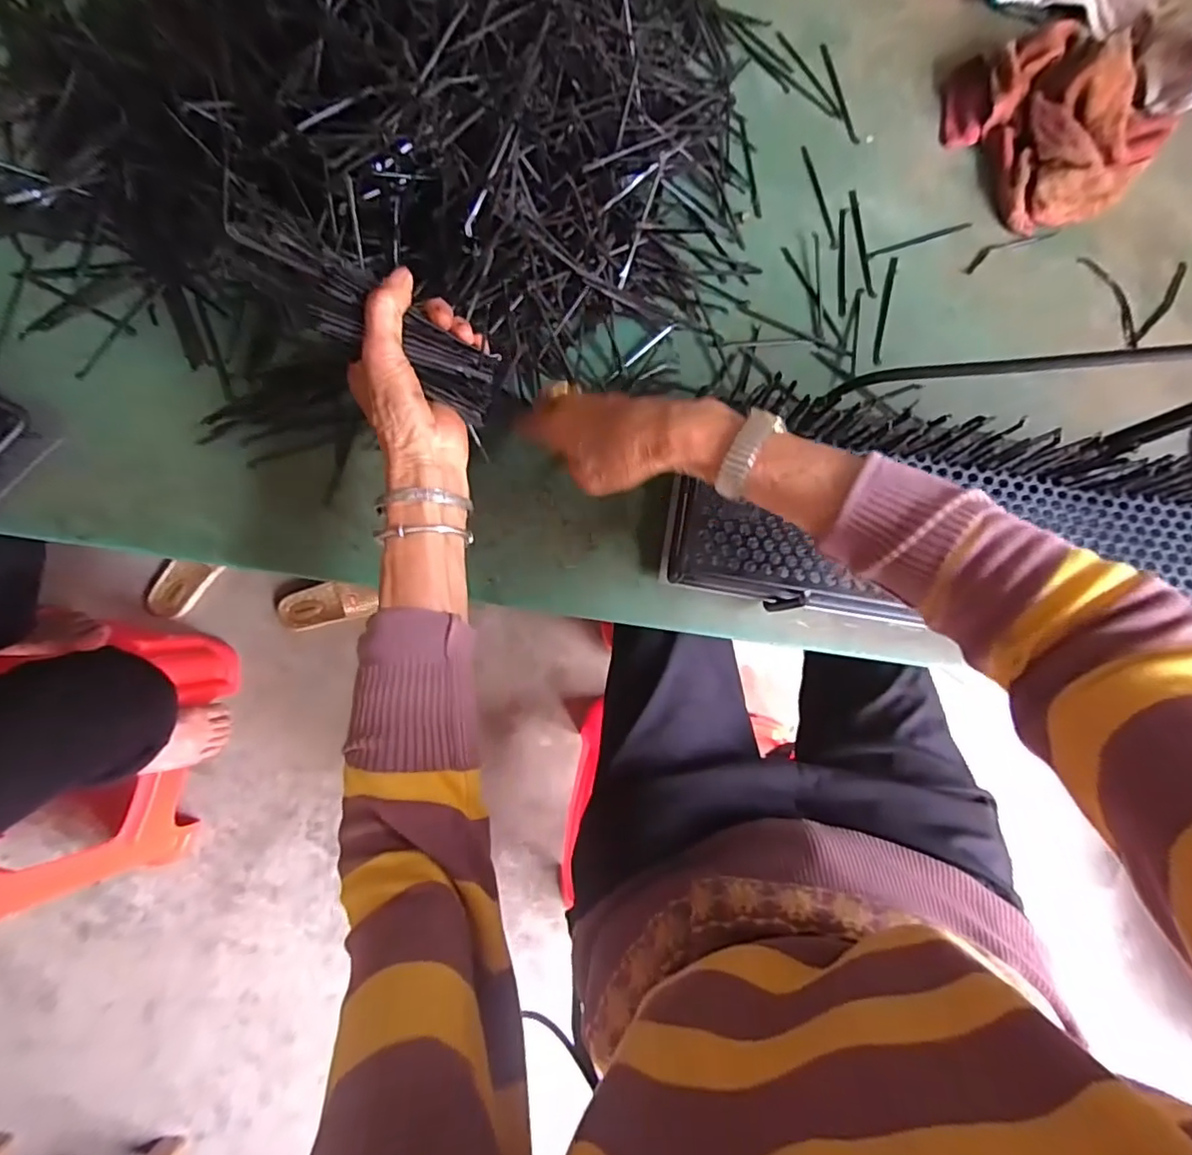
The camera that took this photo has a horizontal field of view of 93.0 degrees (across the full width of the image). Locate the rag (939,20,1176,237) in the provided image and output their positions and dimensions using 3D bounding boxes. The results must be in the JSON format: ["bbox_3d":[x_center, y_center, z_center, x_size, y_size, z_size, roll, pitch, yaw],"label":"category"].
[{"bbox_3d":[0.433,-0.429,0.524,0.168,0.055,0.183,-31,86,-7],"label":"rag"}]

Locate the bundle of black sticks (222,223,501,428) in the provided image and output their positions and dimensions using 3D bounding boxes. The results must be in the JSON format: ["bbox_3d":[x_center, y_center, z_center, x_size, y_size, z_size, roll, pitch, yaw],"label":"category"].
[{"bbox_3d":[-0.144,-0.164,0.364,0.175,0.026,0.043,28,82,-19],"label":"bundle of black sticks"}]

